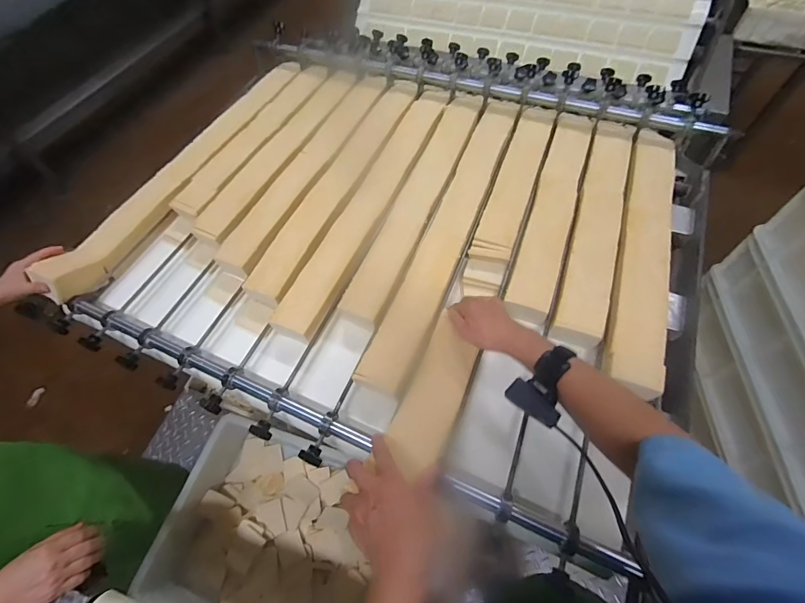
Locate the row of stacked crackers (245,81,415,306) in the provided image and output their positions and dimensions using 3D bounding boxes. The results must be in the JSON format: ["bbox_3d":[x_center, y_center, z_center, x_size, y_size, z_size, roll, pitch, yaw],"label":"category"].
[{"bbox_3d":[-0.129,-0.281,0.850,0.098,0.038,0.665,16,64,22],"label":"row of stacked crackers"}]

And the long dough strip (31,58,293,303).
[{"bbox_3d":[-0.484,-0.339,0.902,0.093,0.061,0.831,23,62,17],"label":"long dough strip"}]

